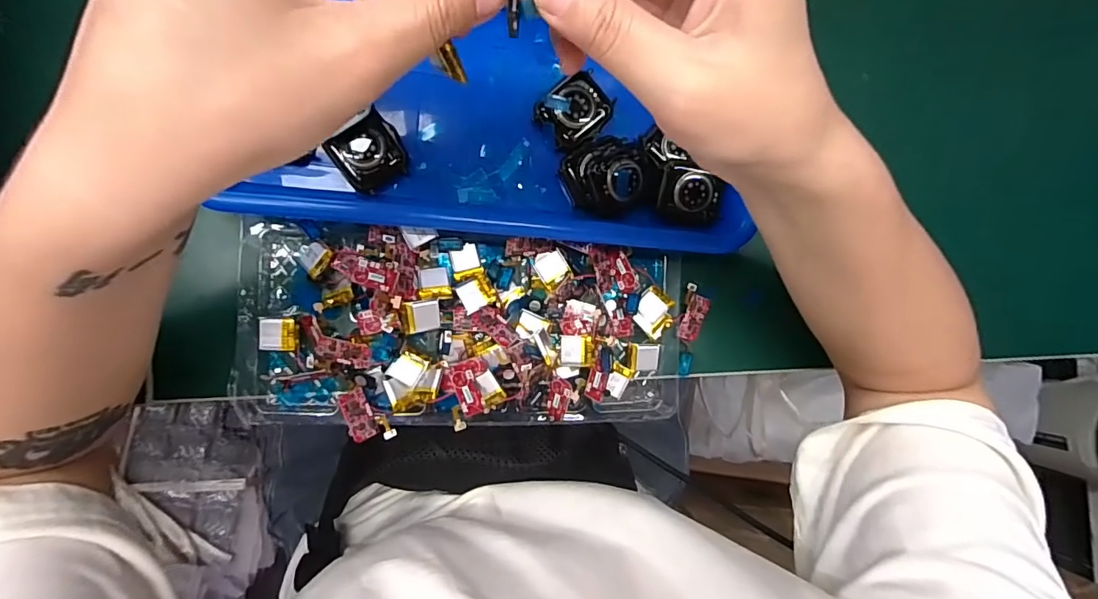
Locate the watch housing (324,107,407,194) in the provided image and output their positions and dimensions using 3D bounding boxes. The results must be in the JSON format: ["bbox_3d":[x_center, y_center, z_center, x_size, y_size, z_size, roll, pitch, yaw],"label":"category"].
[{"bbox_3d":[-0.102,-0.081,0.285,0.037,0.011,0.033,-33,108,-11],"label":"watch housing"}]

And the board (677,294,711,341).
[{"bbox_3d":[0.096,0.012,0.328,0.015,0.006,0.030,19,85,-8],"label":"board"}]

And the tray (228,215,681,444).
[{"bbox_3d":[-0.046,0.020,0.300,0.259,0.034,0.114,4,88,-9],"label":"tray"}]

